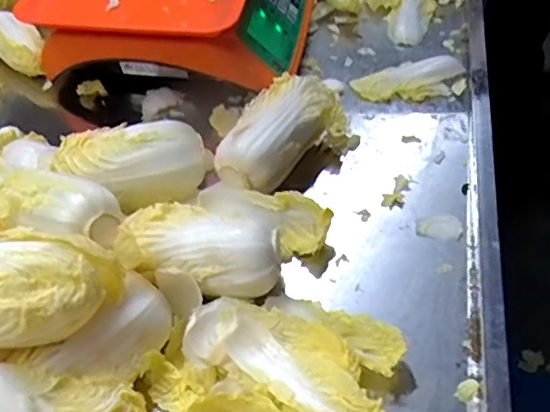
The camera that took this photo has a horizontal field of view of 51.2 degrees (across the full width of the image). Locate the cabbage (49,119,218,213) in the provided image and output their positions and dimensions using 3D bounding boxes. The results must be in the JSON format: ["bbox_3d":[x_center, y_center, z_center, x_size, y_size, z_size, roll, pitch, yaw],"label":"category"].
[{"bbox_3d":[-0.136,-0.044,0.548,0.142,0.055,0.072,-10,51,-5],"label":"cabbage"}]

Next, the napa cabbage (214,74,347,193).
[{"bbox_3d":[0.006,-0.072,0.579,0.072,0.067,0.156,35,61,28],"label":"napa cabbage"}]

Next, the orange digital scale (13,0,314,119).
[{"bbox_3d":[-0.108,-0.250,0.704,0.290,0.132,0.287,5,51,8],"label":"orange digital scale"}]

